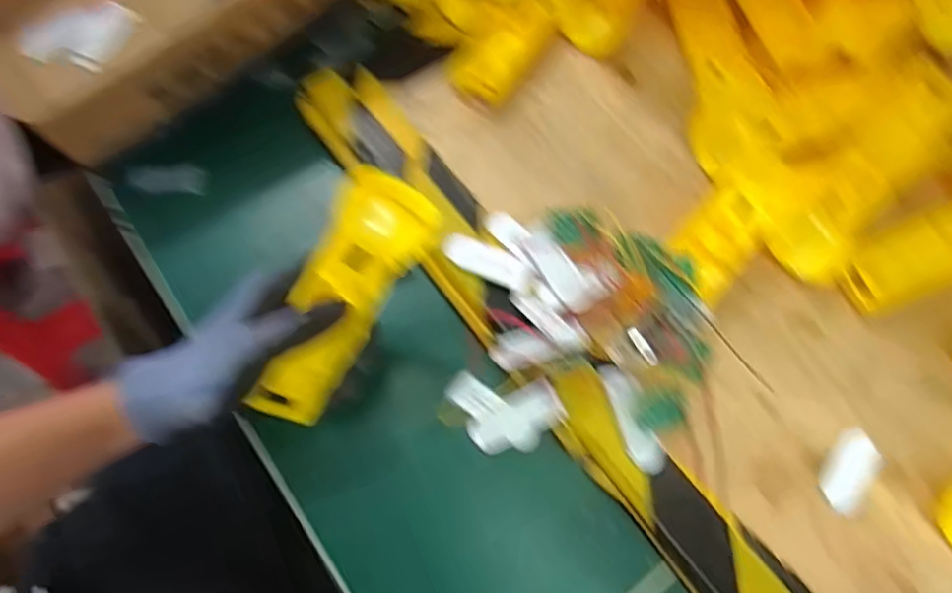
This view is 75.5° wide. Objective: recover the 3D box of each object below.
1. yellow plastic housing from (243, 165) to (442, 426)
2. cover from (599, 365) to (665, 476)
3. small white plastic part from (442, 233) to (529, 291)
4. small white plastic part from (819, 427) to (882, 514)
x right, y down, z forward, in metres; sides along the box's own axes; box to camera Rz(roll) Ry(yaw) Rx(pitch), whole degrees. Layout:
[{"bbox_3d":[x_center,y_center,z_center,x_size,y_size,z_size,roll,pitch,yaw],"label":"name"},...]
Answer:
[{"bbox_3d":[-0.083,0.005,0.365,0.053,0.035,0.165,28,108,-17],"label":"yellow plastic housing"},{"bbox_3d":[0.095,0.074,0.372,0.019,0.012,0.066,-18,69,-8],"label":"cover"},{"bbox_3d":[0.008,-0.024,0.411,0.059,0.007,0.022,19,69,8],"label":"small white plastic part"},{"bbox_3d":[0.222,0.103,0.364,0.026,0.004,0.050,37,72,14],"label":"small white plastic part"}]

